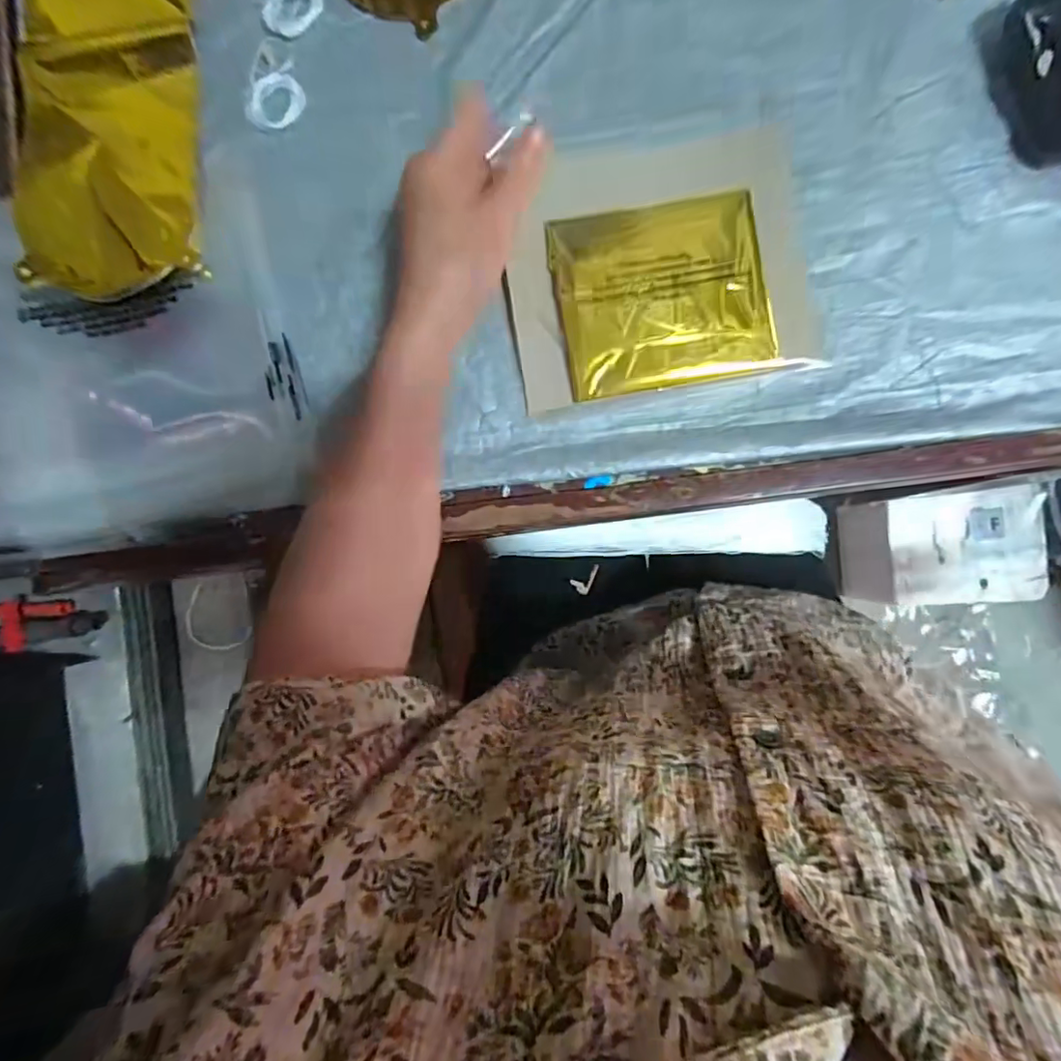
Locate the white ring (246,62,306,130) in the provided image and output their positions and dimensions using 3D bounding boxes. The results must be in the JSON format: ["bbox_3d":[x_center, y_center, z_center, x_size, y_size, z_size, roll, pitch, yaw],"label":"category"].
[{"bbox_3d":[-0.182,-0.307,0.396,0.042,0.004,0.044,0,86,3],"label":"white ring"}]

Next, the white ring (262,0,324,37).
[{"bbox_3d":[-0.171,-0.374,0.398,0.043,0.004,0.043,0,86,3],"label":"white ring"}]

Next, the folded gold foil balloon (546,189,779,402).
[{"bbox_3d":[0.086,-0.153,0.362,0.134,0.008,0.115,-9,85,3],"label":"folded gold foil balloon"}]

